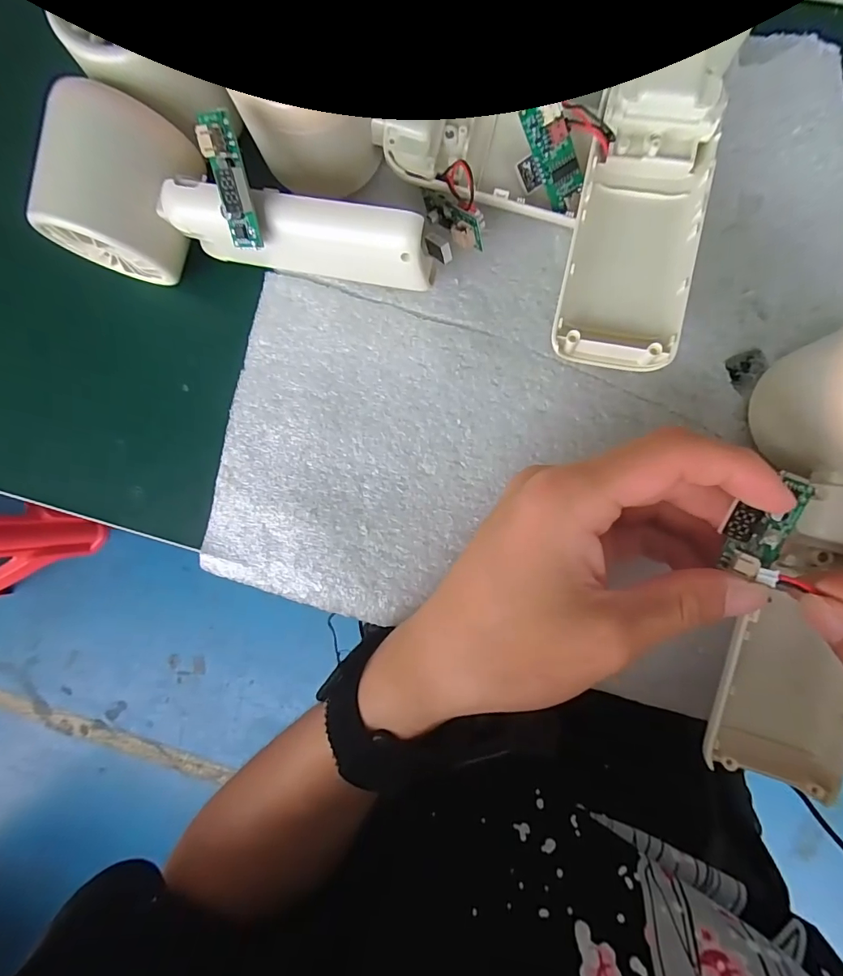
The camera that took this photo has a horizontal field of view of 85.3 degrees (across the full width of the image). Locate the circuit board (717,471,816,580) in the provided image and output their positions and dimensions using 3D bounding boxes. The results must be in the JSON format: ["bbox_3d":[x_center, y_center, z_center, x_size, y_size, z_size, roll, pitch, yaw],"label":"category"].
[{"bbox_3d":[0.108,0.011,0.147,0.023,0.012,0.033,20,93,5],"label":"circuit board"}]

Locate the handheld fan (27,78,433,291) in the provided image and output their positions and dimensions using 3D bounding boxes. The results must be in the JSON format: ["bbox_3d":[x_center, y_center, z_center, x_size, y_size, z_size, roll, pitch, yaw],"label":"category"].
[{"bbox_3d":[-0.075,-0.107,0.179,0.159,0.055,0.060,17,92,5],"label":"handheld fan"}]

